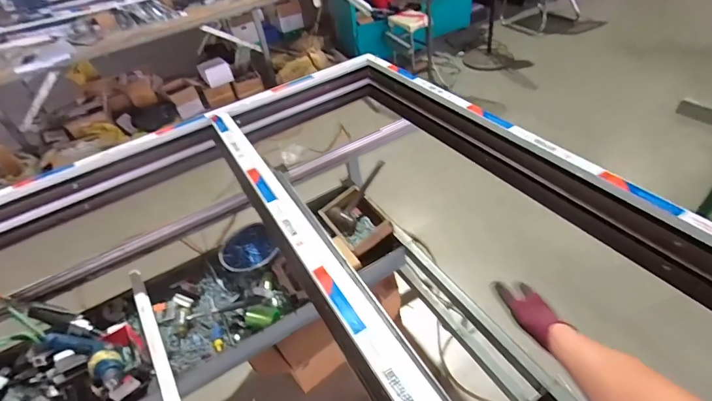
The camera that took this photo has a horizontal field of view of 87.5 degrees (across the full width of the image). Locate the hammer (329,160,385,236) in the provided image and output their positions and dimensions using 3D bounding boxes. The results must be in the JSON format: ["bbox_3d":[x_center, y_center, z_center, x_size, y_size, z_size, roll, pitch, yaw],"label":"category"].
[{"bbox_3d":[0.008,-0.019,1.281,0.117,0.045,0.274,28,76,34],"label":"hammer"}]

